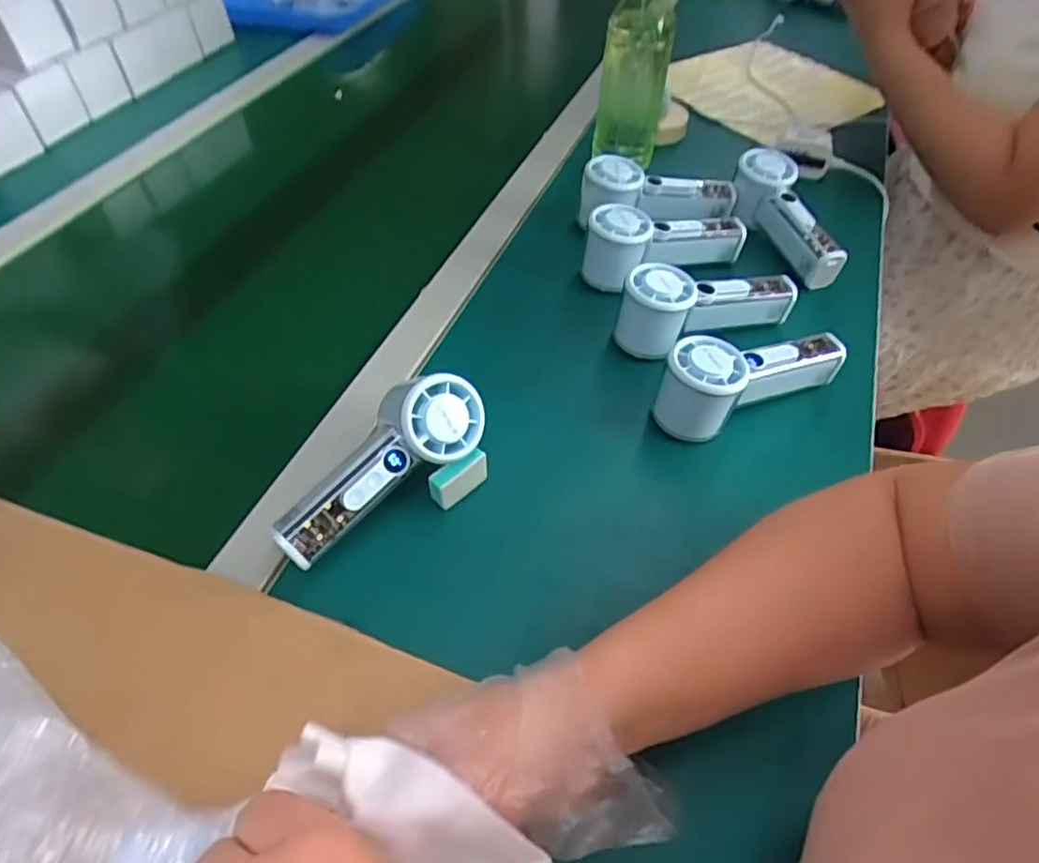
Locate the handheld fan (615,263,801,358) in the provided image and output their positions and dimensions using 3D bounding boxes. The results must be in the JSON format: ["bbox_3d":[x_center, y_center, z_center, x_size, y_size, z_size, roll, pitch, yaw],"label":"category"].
[{"bbox_3d":[0.154,-0.110,0.536,0.154,0.062,0.050,-20,52,-16],"label":"handheld fan"}]

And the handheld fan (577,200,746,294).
[{"bbox_3d":[0.130,-0.176,0.592,0.159,0.061,0.054,-19,52,-15],"label":"handheld fan"}]

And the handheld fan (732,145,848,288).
[{"bbox_3d":[0.257,-0.205,0.626,0.052,0.049,0.154,-16,67,-13],"label":"handheld fan"}]

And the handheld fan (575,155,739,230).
[{"bbox_3d":[0.139,-0.228,0.643,0.153,0.064,0.047,1,49,-15],"label":"handheld fan"}]

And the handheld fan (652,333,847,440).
[{"bbox_3d":[0.174,-0.048,0.480,0.157,0.050,0.056,-23,53,-18],"label":"handheld fan"}]

